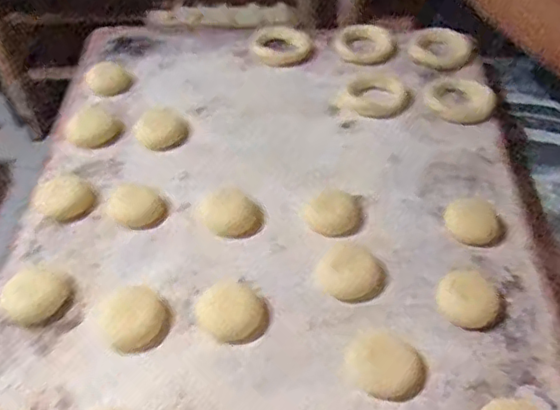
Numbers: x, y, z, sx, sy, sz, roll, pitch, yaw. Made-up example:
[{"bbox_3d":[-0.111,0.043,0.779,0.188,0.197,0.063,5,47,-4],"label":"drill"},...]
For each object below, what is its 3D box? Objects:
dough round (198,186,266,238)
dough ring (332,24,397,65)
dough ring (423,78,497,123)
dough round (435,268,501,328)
[{"bbox_3d":[-0.039,0.006,0.481,0.042,0.014,0.051,-37,57,-28],"label":"dough round"},{"bbox_3d":[0.092,-0.175,0.642,0.066,0.012,0.066,-1,48,1],"label":"dough ring"},{"bbox_3d":[0.179,-0.105,0.587,0.067,0.009,0.067,-1,48,1],"label":"dough ring"},{"bbox_3d":[0.137,0.067,0.427,0.042,0.009,0.044,-1,48,1],"label":"dough round"}]

